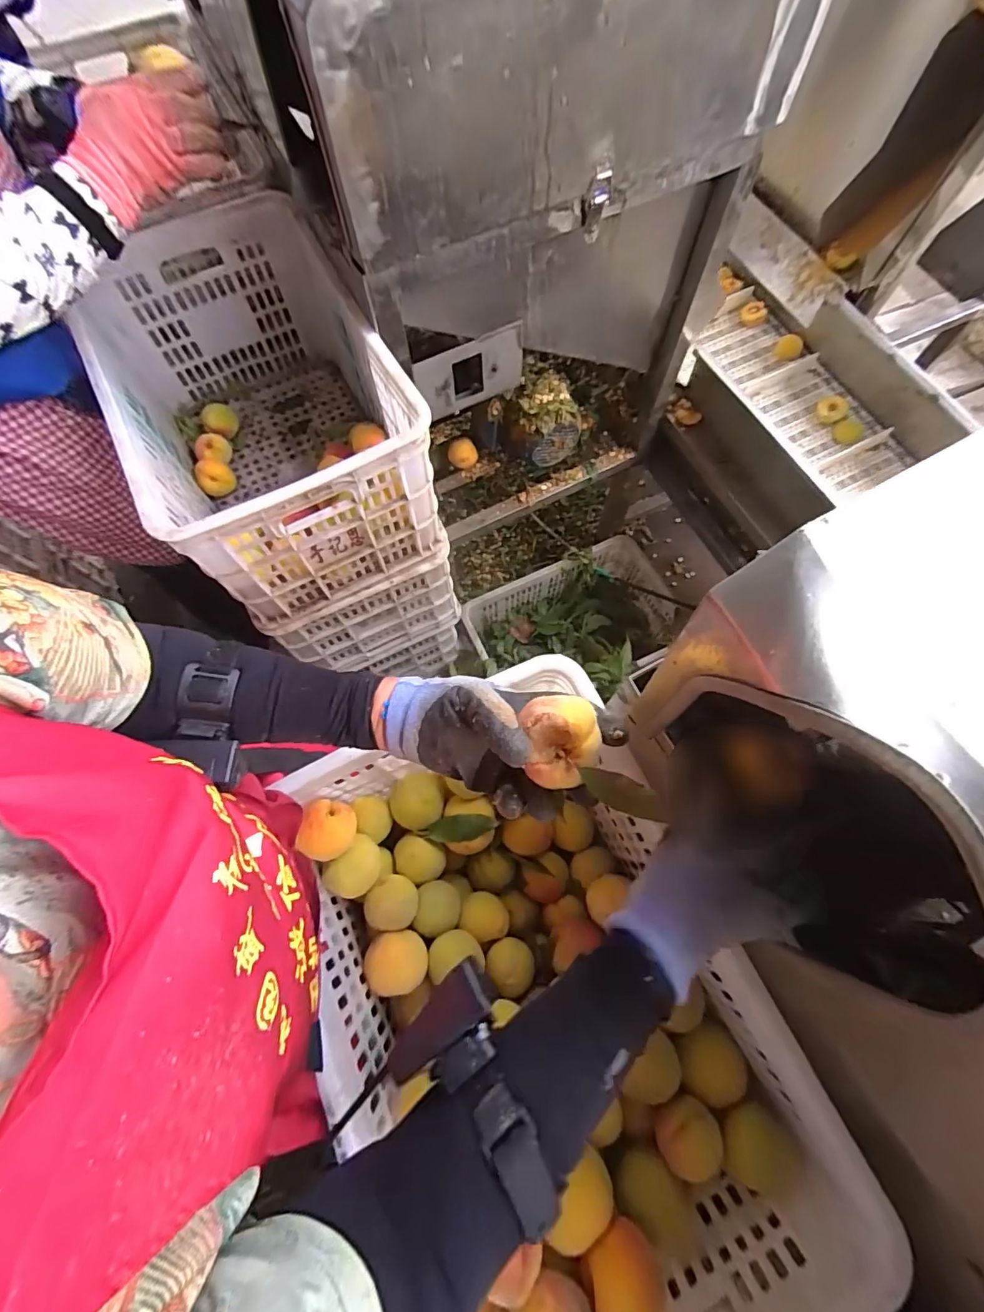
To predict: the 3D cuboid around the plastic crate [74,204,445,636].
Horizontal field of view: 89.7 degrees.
[{"bbox_3d":[-0.343,-0.378,0.779,0.348,0.282,0.533,-27,74,-8],"label":"plastic crate"}]

